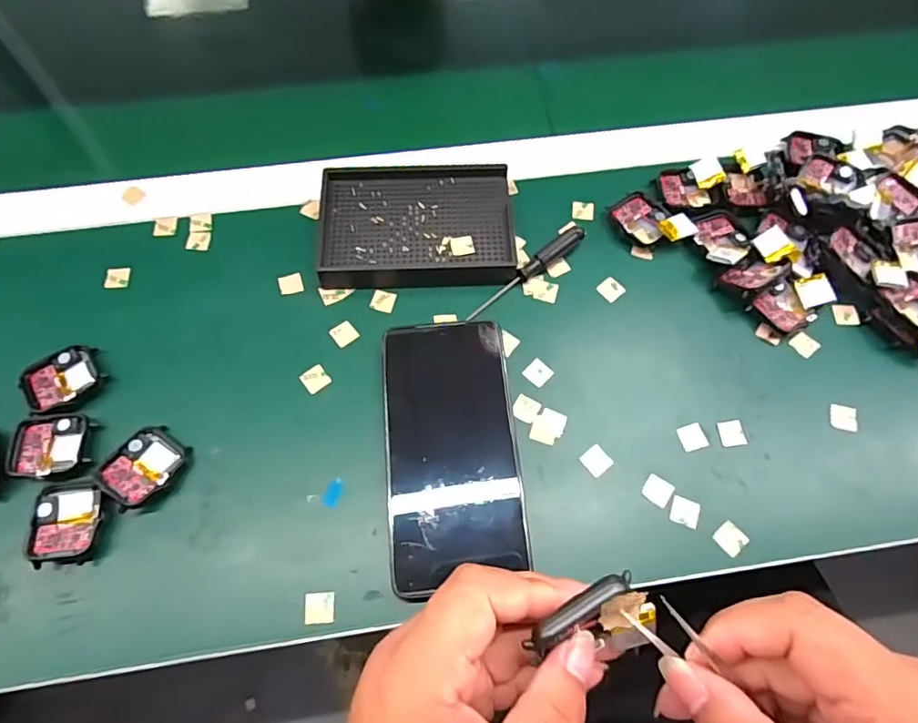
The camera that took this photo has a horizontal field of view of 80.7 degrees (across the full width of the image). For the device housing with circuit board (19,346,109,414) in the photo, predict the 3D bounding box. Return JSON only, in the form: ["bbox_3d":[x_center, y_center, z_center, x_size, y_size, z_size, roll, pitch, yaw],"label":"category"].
[{"bbox_3d":[-0.251,0.012,0.343,0.044,0.010,0.039,-33,70,-14],"label":"device housing with circuit board"}]

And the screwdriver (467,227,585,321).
[{"bbox_3d":[0.048,-0.063,0.380,0.105,0.013,0.010,-38,72,-15],"label":"screwdriver"}]

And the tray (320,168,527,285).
[{"bbox_3d":[-0.030,-0.100,0.391,0.135,0.021,0.094,-2,66,-1],"label":"tray"}]

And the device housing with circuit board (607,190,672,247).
[{"bbox_3d":[0.135,-0.105,0.400,0.037,0.009,0.043,-32,70,-14],"label":"device housing with circuit board"}]

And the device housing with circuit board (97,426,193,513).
[{"bbox_3d":[-0.187,0.063,0.320,0.037,0.011,0.046,31,70,13],"label":"device housing with circuit board"}]

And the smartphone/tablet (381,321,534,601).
[{"bbox_3d":[-0.005,0.051,0.328,0.078,0.016,0.155,-5,66,-3],"label":"smartphone/tablet"}]

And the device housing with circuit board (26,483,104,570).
[{"bbox_3d":[-0.223,0.092,0.308,0.037,0.011,0.044,-5,66,-3],"label":"device housing with circuit board"}]

